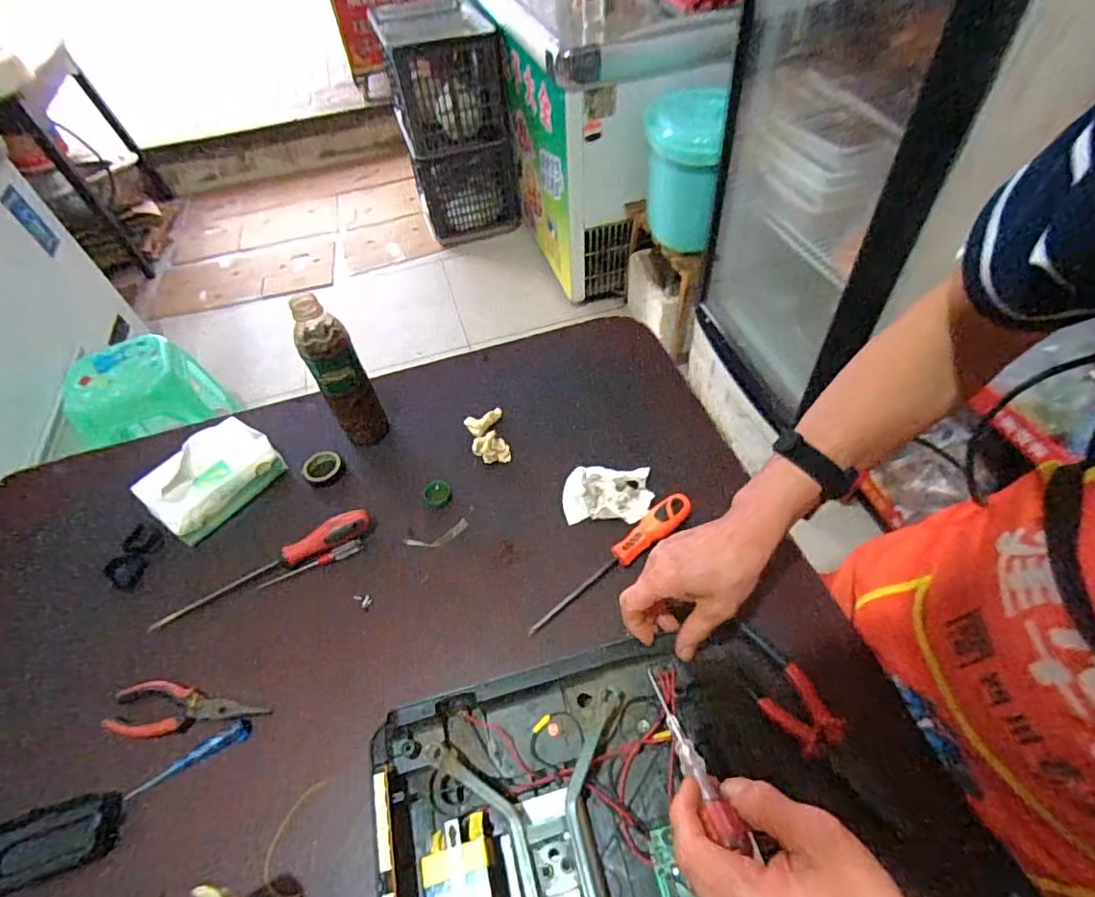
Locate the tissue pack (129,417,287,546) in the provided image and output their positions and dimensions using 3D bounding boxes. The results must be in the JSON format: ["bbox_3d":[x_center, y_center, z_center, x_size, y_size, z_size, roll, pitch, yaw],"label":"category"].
[{"bbox_3d":[-0.416,0.031,0.670,0.098,0.061,0.146,31,60,26],"label":"tissue pack"}]

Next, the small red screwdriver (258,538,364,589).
[{"bbox_3d":[-0.271,0.134,0.621,0.118,0.014,0.012,-23,53,-13],"label":"small red screwdriver"}]

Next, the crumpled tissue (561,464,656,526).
[{"bbox_3d":[0.071,0.053,0.646,0.102,0.031,0.066,2,52,7],"label":"crumpled tissue"}]

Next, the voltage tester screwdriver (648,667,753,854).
[{"bbox_3d":[0.098,0.215,0.390,0.015,0.018,0.171,-11,8,-4],"label":"voltage tester screwdriver"}]

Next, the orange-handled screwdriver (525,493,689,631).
[{"bbox_3d":[0.067,0.116,0.586,0.219,0.029,0.037,-29,55,-17],"label":"orange-handled screwdriver"}]

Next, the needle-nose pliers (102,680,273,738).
[{"bbox_3d":[-0.351,0.254,0.529,0.153,0.010,0.049,-2,51,3],"label":"needle-nose pliers"}]

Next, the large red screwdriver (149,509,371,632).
[{"bbox_3d":[-0.323,0.133,0.615,0.252,0.030,0.030,-23,53,-13],"label":"large red screwdriver"}]

